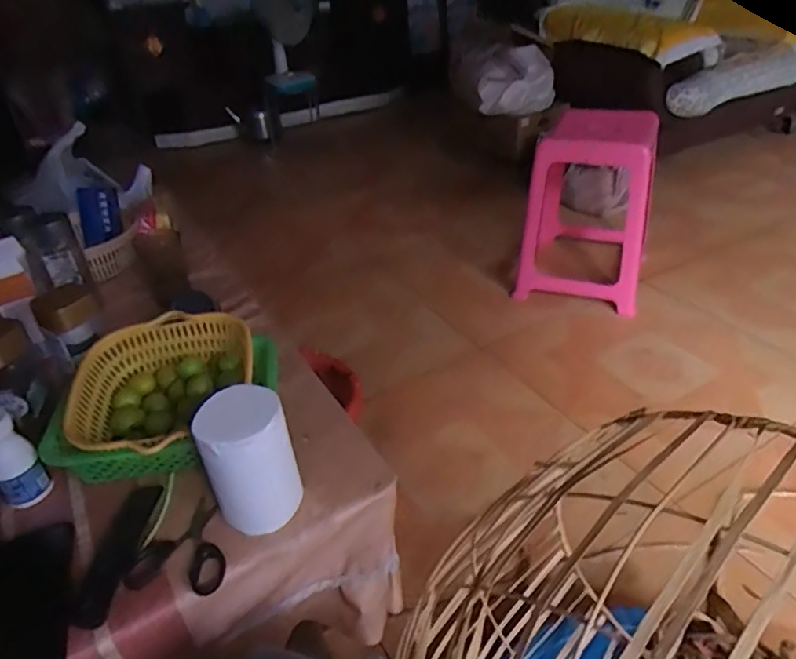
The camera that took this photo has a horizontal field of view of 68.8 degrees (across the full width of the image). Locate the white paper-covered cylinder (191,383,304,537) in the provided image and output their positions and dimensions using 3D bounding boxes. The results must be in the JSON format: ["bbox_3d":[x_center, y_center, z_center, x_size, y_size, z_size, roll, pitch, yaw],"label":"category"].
[{"bbox_3d":[-0.143,0.128,0.572,0.080,0.130,0.067,-15,36,-14],"label":"white paper-covered cylinder"}]

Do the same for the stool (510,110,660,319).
[{"bbox_3d":[0.520,-0.358,1.600,0.309,0.454,0.373,7,38,20],"label":"stool"}]

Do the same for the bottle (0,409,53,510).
[{"bbox_3d":[-0.407,0.137,0.608,0.043,0.108,0.044,23,44,34],"label":"bottle"}]

